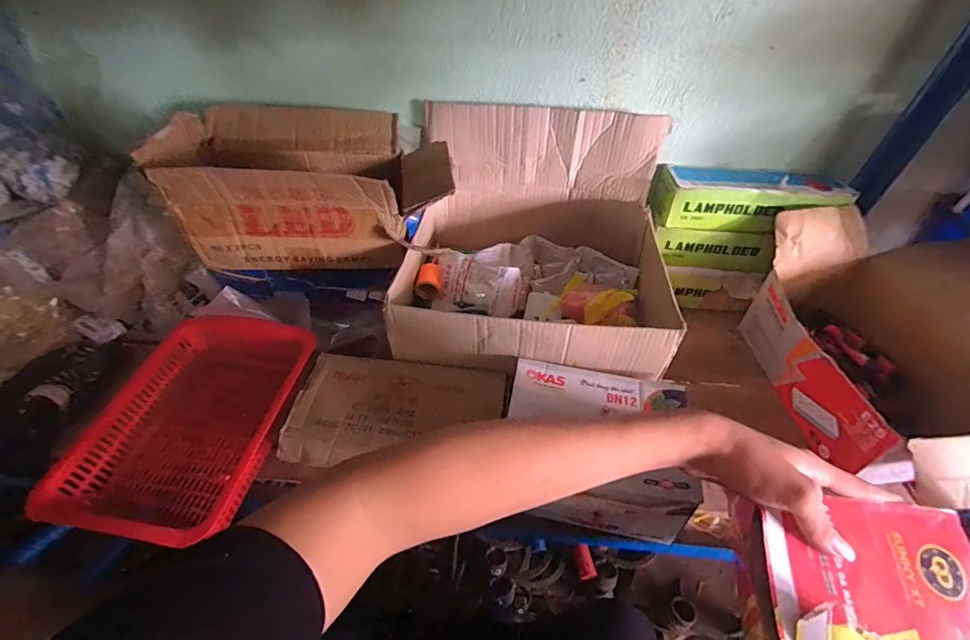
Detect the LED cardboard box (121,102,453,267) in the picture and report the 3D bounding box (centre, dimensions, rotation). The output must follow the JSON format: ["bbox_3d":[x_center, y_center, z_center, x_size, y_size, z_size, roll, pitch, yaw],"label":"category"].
[{"bbox_3d":[-0.224,-0.189,0.618,0.337,0.152,0.196,-2,49,-3],"label":"LED cardboard box"}]

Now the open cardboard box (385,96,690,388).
[{"bbox_3d":[0.068,-0.104,0.596,0.346,0.212,0.307,7,49,5],"label":"open cardboard box"}]

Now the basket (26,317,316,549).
[{"bbox_3d":[-0.344,0.126,0.550,0.214,0.086,0.275,4,49,3],"label":"basket"}]

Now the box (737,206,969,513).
[{"bbox_3d":[0.522,0.029,0.545,0.265,0.173,0.354,-6,49,-7],"label":"box"}]

